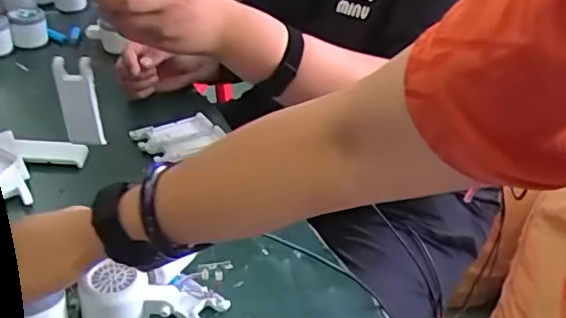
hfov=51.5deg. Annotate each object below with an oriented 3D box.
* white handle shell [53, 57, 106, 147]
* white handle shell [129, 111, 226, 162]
[{"bbox_3d":[-0.221,-0.061,0.638,0.046,0.107,0.010,10,35,9],"label":"white handle shell"},{"bbox_3d":[-0.137,-0.028,0.762,0.097,0.020,0.063,-21,41,-31],"label":"white handle shell"}]

